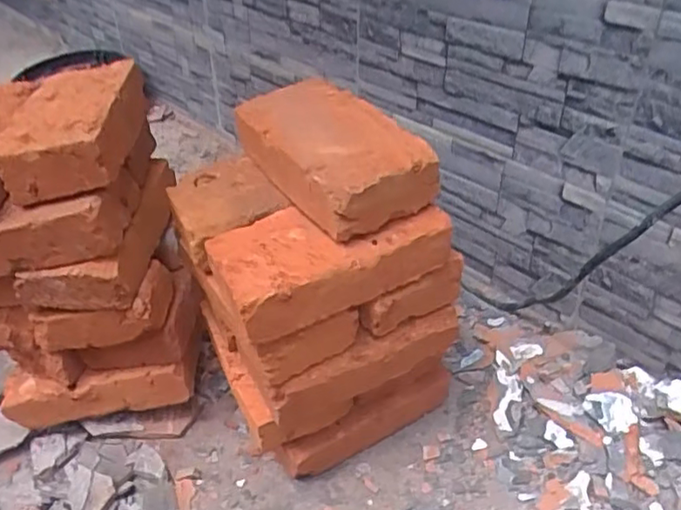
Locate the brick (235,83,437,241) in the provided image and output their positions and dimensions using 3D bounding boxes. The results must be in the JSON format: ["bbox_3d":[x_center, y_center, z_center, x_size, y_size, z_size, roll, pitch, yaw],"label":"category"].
[{"bbox_3d":[-0.011,-0.099,0.579,0.105,0.064,0.206,-21,41,-27],"label":"brick"}]

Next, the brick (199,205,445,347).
[{"bbox_3d":[-0.010,0.001,0.549,0.195,0.062,0.102,-14,38,-18],"label":"brick"}]

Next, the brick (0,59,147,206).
[{"bbox_3d":[-0.253,-0.123,0.596,0.106,0.055,0.194,-4,36,-6],"label":"brick"}]

